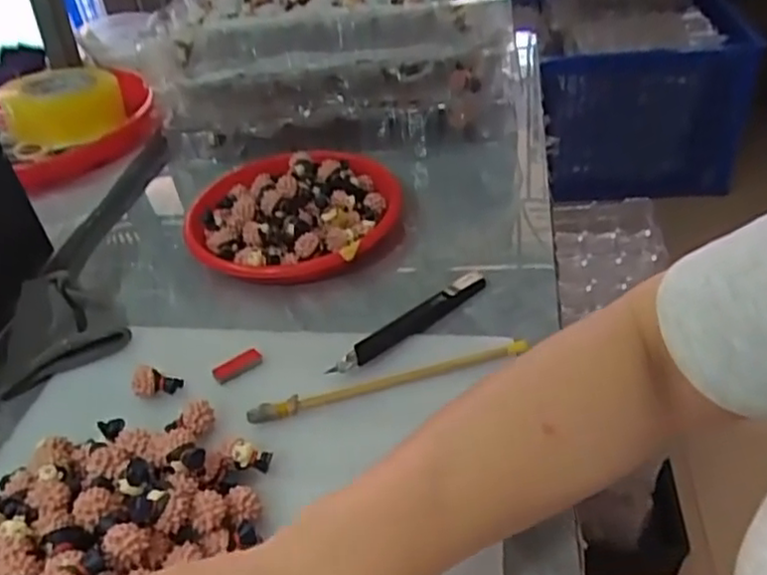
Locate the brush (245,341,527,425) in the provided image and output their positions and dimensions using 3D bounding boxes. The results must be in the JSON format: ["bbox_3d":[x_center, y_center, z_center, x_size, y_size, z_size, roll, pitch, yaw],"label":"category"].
[{"bbox_3d":[0.003,0.058,0.433,0.177,0.009,0.012,-15,39,-10],"label":"brush"}]

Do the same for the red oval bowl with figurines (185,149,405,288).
[{"bbox_3d":[-0.076,-0.062,0.563,0.179,0.042,0.152,1,39,10],"label":"red oval bowl with figurines"}]

